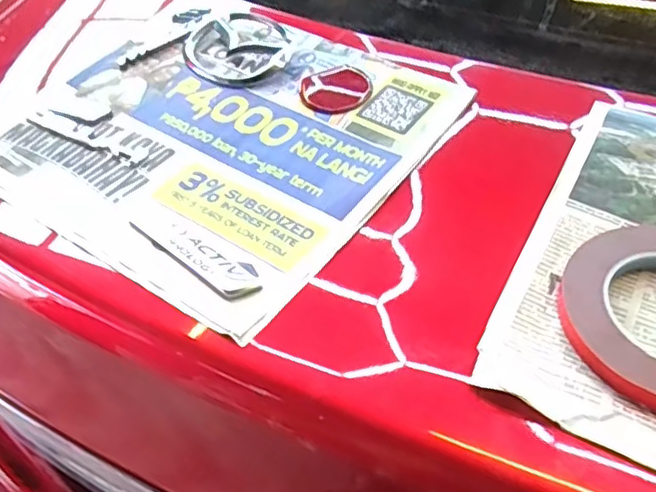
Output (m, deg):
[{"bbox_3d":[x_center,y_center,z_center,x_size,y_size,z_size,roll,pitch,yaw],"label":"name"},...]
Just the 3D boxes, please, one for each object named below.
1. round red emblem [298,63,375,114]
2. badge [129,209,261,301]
[{"bbox_3d":[0.006,-0.129,0.514,0.058,0.004,0.059,-17,50,-11],"label":"round red emblem"},{"bbox_3d":[-0.085,0.002,0.399,0.107,0.006,0.025,32,58,27],"label":"badge"}]

